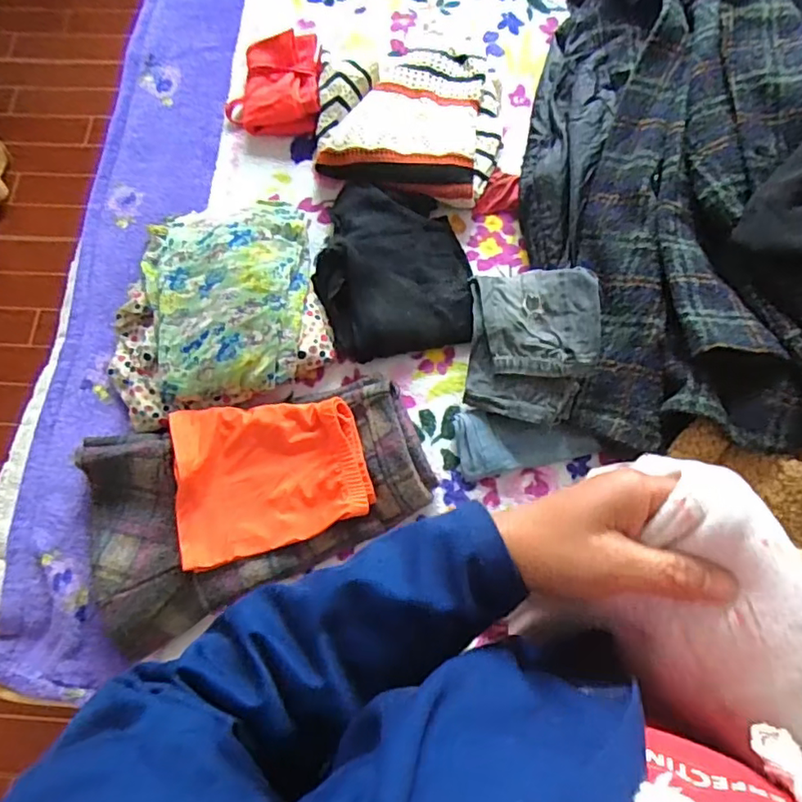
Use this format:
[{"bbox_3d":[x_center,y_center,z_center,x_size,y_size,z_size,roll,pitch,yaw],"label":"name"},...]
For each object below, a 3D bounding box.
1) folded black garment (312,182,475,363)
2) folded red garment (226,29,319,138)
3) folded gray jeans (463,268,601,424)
[{"bbox_3d":[-0.013,-0.181,0.728,0.197,0.054,0.247,-14,72,-3],"label":"folded black garment"},{"bbox_3d":[-0.186,-0.456,0.820,0.138,0.046,0.144,0,72,1],"label":"folded red garment"},{"bbox_3d":[0.157,-0.065,0.668,0.154,0.063,0.181,-2,78,27],"label":"folded gray jeans"}]

